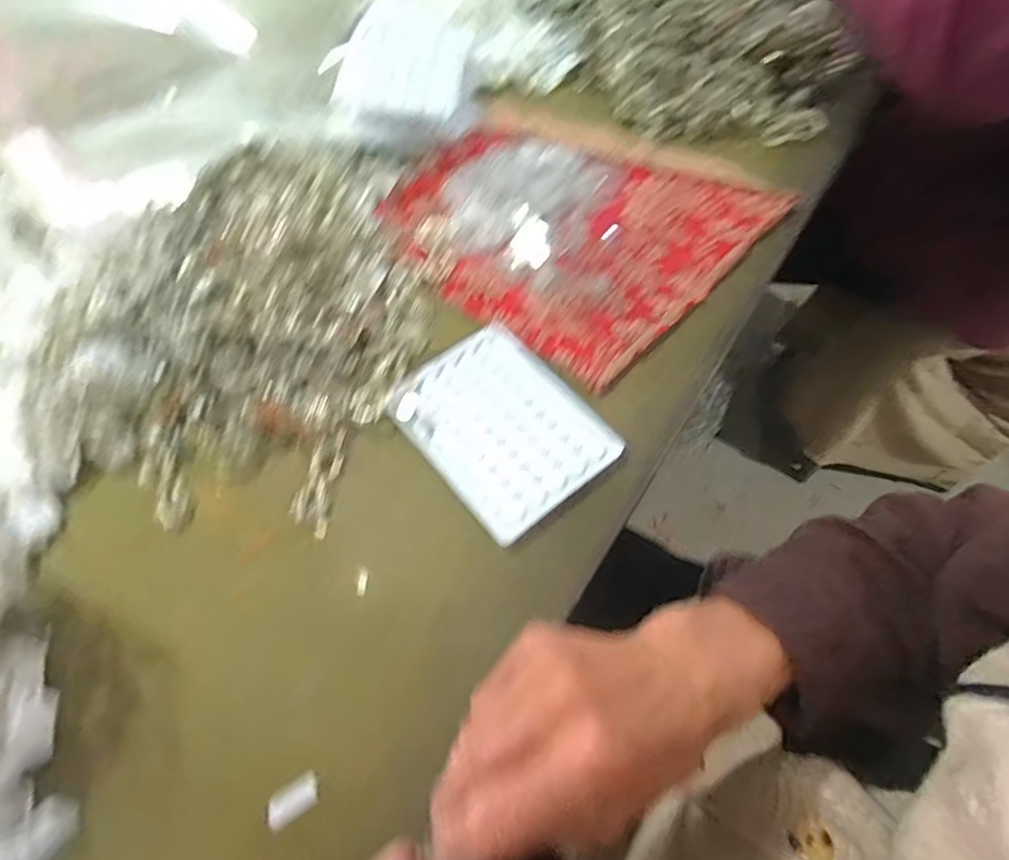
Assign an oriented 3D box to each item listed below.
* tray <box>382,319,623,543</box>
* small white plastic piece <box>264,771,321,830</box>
[{"bbox_3d":[-0.003,-0.007,0.376,0.099,0.009,0.128,-34,65,-17],"label":"tray"},{"bbox_3d":[-0.101,0.176,0.285,0.027,0.005,0.015,-29,64,-14],"label":"small white plastic piece"}]

